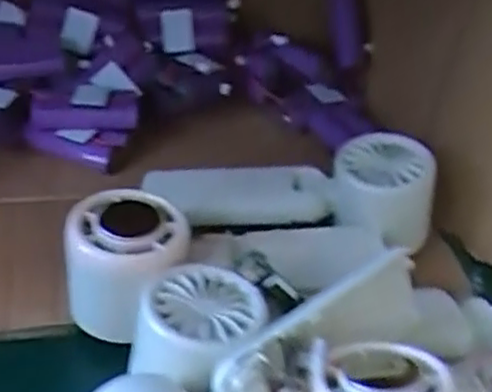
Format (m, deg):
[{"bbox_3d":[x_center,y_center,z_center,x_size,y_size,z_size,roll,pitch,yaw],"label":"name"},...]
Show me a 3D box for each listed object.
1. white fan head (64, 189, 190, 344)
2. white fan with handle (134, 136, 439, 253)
[{"bbox_3d":[-0.057,0.035,0.337,0.049,0.058,0.048,5,37,-4],"label":"white fan head"},{"bbox_3d":[0.024,-0.003,0.399,0.165,0.052,0.055,4,37,-5],"label":"white fan with handle"}]

